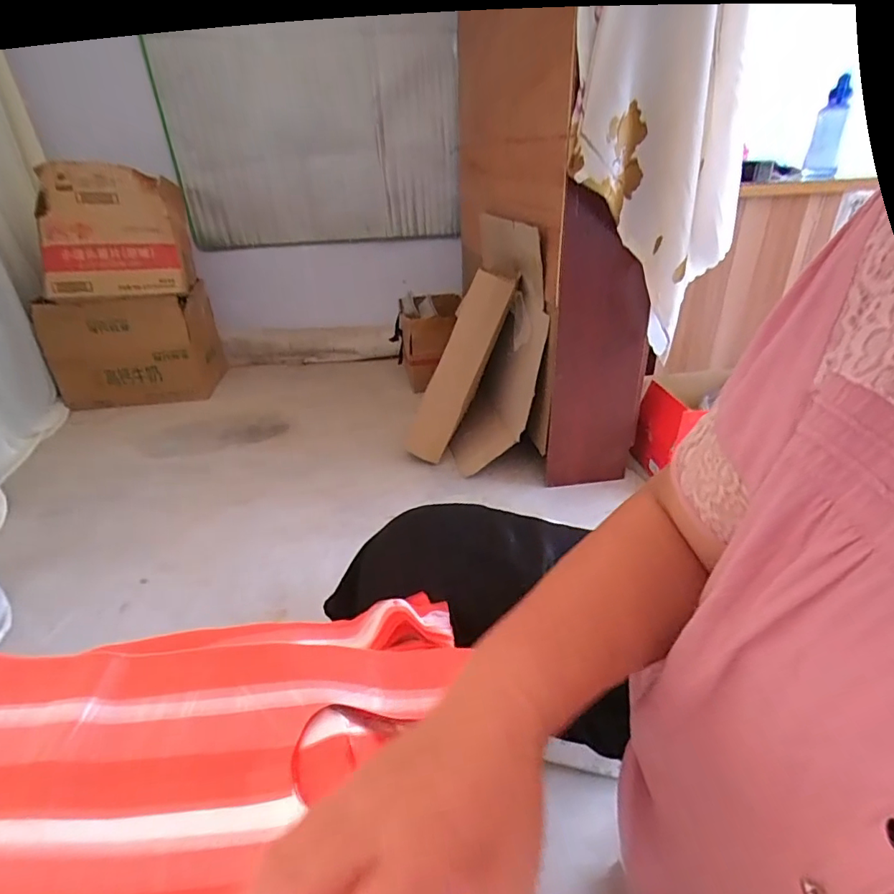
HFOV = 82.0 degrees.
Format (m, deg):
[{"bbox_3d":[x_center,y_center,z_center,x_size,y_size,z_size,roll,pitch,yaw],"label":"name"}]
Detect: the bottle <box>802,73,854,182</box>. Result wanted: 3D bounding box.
[{"bbox_3d":[1.012,-0.836,1.360,0.076,0.226,0.072,17,33,30],"label":"bottle"}]

